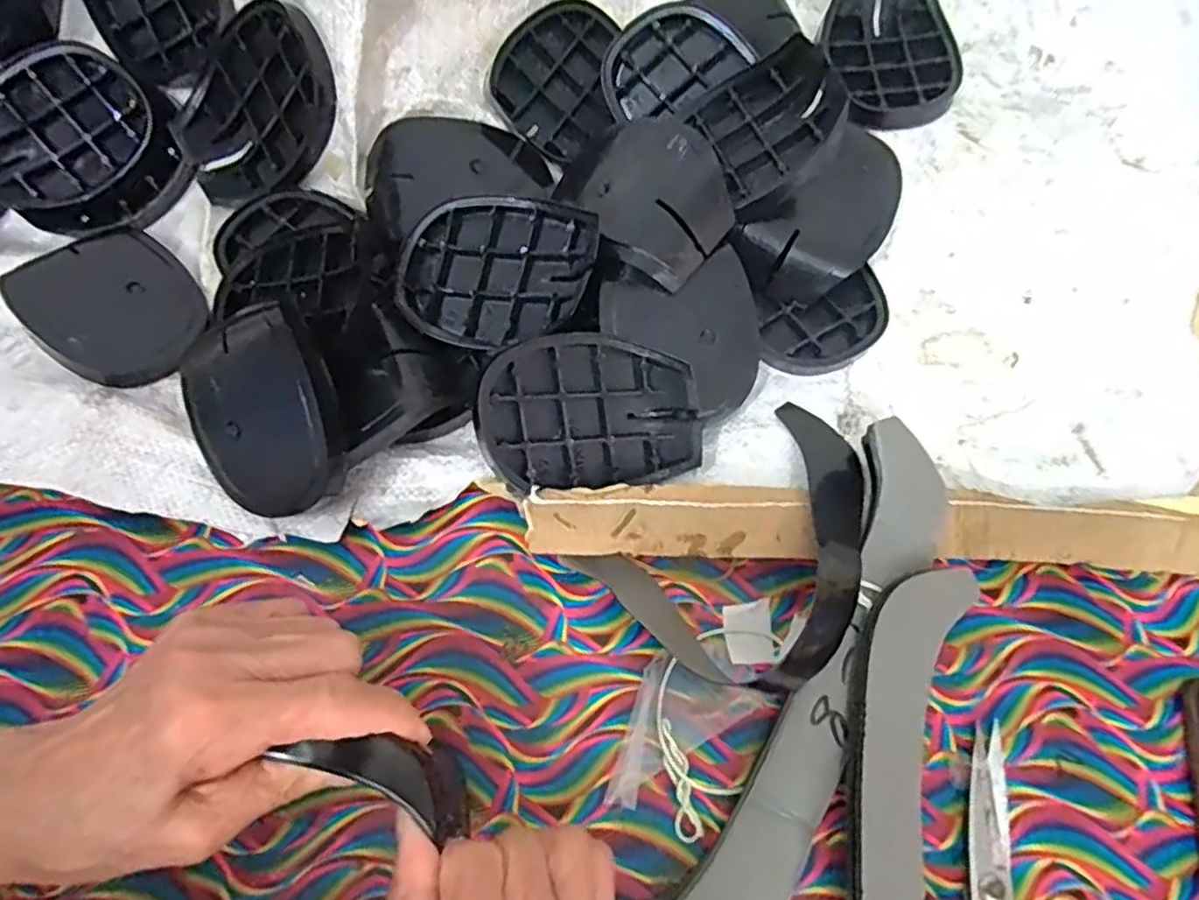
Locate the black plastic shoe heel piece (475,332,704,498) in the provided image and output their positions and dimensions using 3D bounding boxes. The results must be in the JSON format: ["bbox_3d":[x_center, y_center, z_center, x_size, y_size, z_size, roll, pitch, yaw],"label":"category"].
[{"bbox_3d":[-0.005,-0.021,0.375,0.118,0.029,0.080,-4,94,-21],"label":"black plastic shoe heel piece"}]

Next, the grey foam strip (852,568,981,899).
[{"bbox_3d":[0.136,0.190,0.287,0.059,0.019,0.287,10,62,2],"label":"grey foam strip"}]

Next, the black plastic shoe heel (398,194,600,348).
[{"bbox_3d":[-0.058,-0.101,0.397,0.107,0.033,0.084,6,92,7],"label":"black plastic shoe heel"}]

